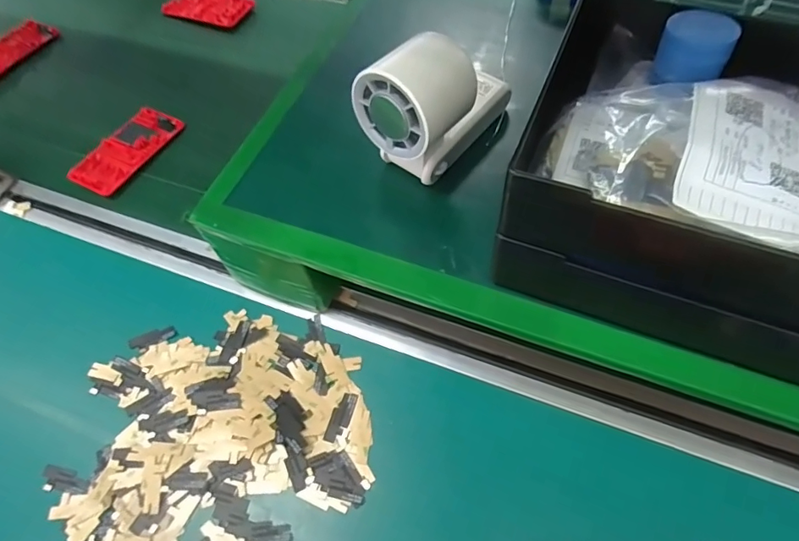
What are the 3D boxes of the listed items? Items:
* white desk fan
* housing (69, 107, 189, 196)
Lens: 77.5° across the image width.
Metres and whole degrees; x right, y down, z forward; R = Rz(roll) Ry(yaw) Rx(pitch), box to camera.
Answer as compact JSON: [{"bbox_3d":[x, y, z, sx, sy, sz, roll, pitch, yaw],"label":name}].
[{"bbox_3d":[0.030,-0.124,0.343,0.060,0.087,0.119,36,69,21],"label":"white desk fan"},{"bbox_3d":[-0.300,-0.135,0.549,0.058,0.007,0.124,30,61,8],"label":"housing"}]

